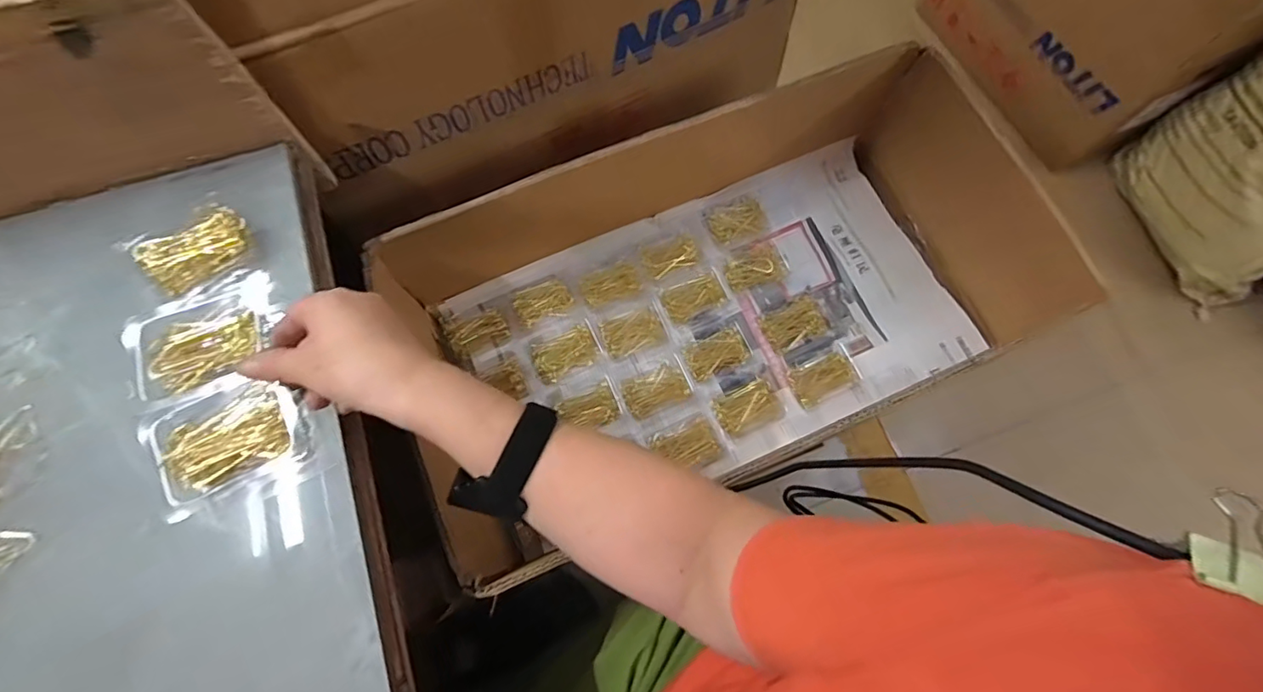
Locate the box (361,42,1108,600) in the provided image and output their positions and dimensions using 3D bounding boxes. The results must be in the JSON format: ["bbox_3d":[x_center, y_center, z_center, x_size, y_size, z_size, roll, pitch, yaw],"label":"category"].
[{"bbox_3d":[0.092,-0.049,0.567,0.599,0.179,0.315,-22,73,-8],"label":"box"}]

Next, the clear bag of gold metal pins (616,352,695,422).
[{"bbox_3d":[0.027,0.047,0.620,0.082,0.025,0.060,-23,73,-8],"label":"clear bag of gold metal pins"}]

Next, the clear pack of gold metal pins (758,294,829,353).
[{"bbox_3d":[0.188,-0.029,0.630,0.073,0.021,0.051,-22,73,-8],"label":"clear pack of gold metal pins"}]

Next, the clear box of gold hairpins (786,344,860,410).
[{"bbox_3d":[0.218,0.034,0.612,0.072,0.014,0.051,-23,73,-8],"label":"clear box of gold hairpins"}]

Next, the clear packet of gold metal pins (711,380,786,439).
[{"bbox_3d":[0.132,0.069,0.601,0.073,0.024,0.049,-22,73,-8],"label":"clear packet of gold metal pins"}]

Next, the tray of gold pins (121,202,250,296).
[{"bbox_3d":[-0.314,-0.072,0.390,0.069,0.018,0.051,-39,76,-12],"label":"tray of gold pins"}]

